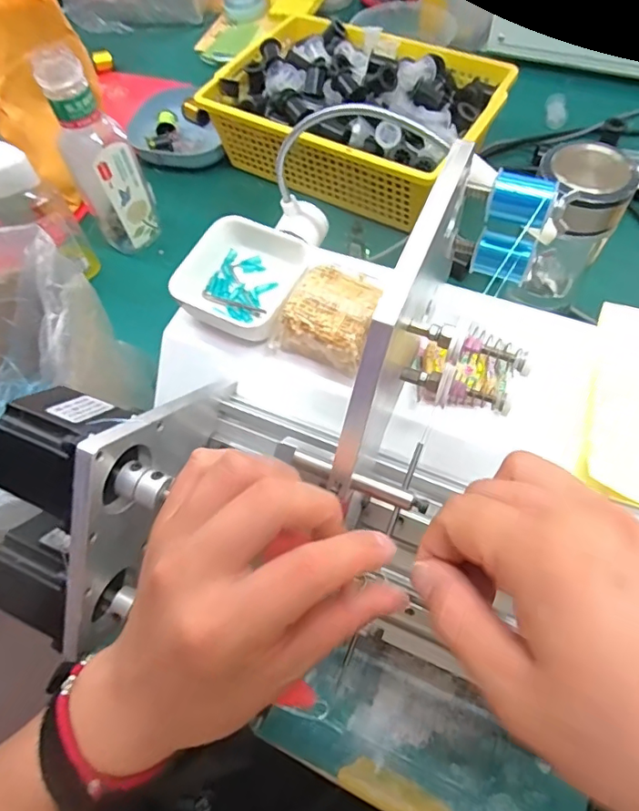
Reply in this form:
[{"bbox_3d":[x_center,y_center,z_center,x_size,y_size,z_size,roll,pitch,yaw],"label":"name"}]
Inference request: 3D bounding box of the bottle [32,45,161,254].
[{"bbox_3d":[-0.216,-0.242,0.530,0.061,0.183,0.056,30,67,19],"label":"bottle"}]

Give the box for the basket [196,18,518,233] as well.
[{"bbox_3d":[0.045,-0.341,0.608,0.315,0.084,0.217,28,66,18],"label":"basket"}]

